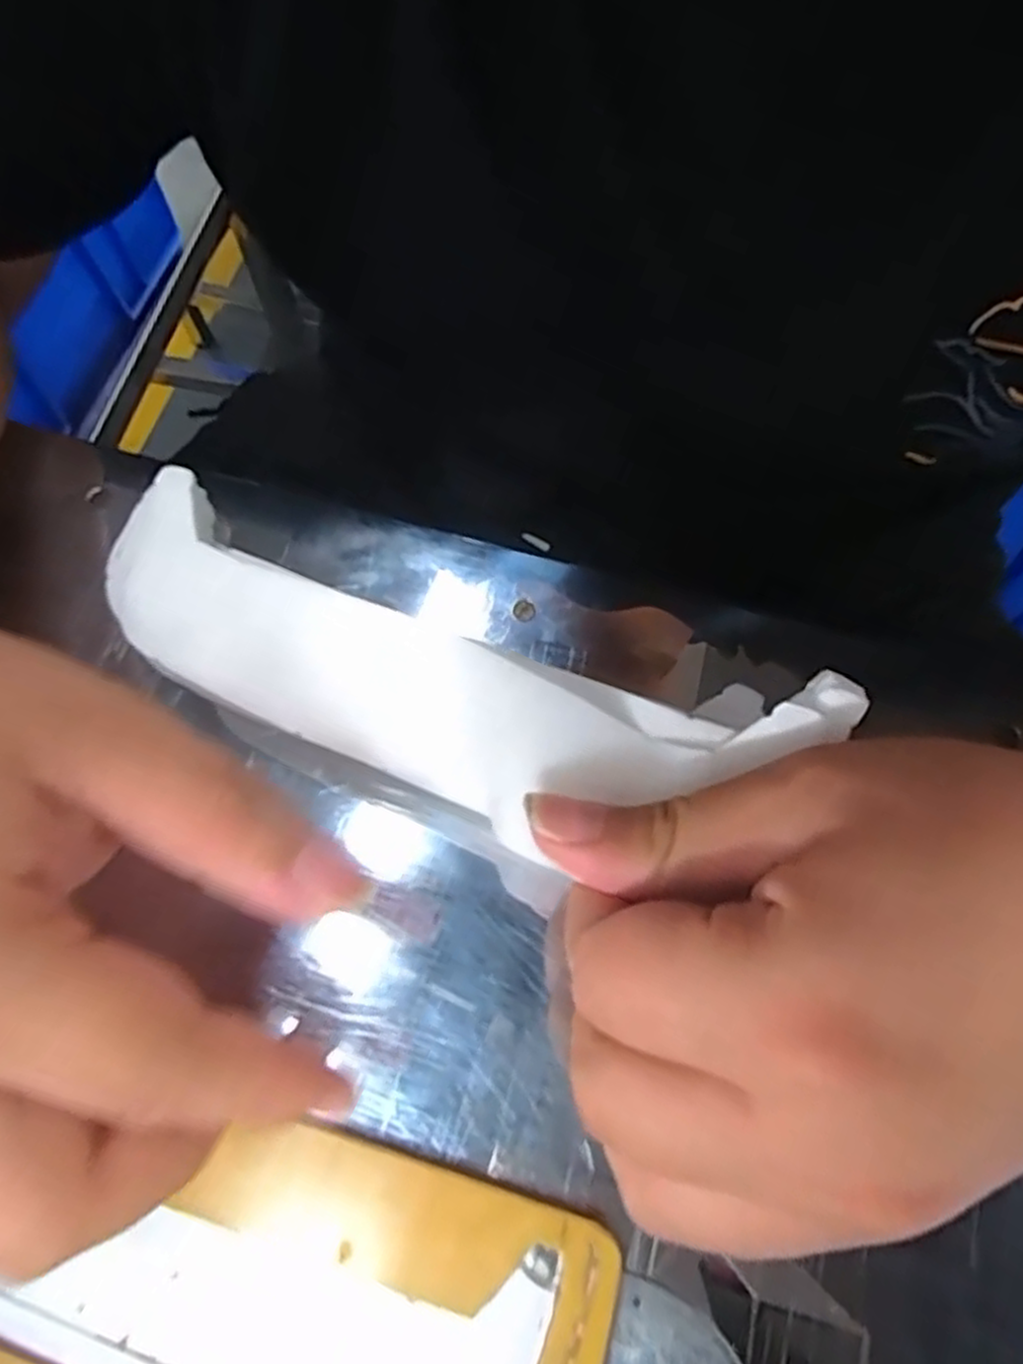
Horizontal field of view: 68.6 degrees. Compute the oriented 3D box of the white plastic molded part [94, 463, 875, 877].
[{"bbox_3d":[-0.028,-0.004,0.192,0.205,0.012,0.056,18,69,16],"label":"white plastic molded part"}]

